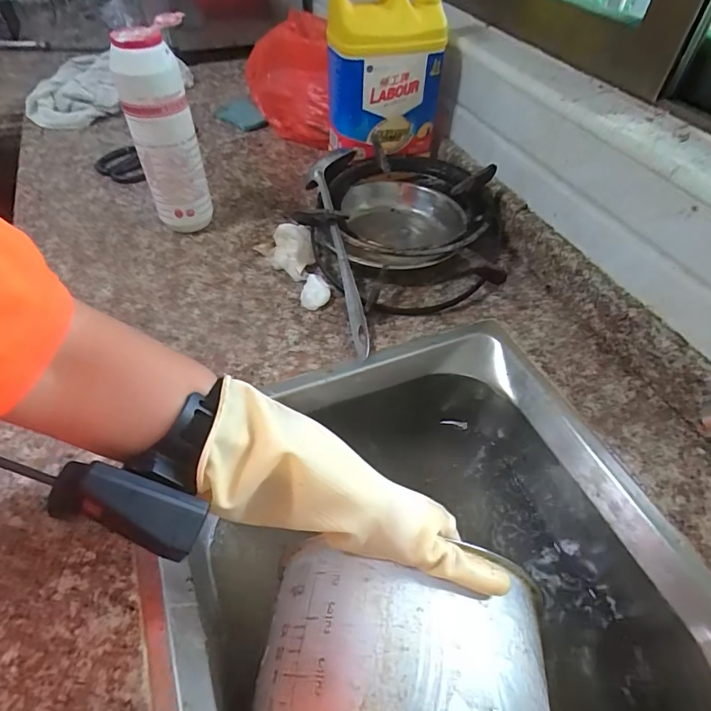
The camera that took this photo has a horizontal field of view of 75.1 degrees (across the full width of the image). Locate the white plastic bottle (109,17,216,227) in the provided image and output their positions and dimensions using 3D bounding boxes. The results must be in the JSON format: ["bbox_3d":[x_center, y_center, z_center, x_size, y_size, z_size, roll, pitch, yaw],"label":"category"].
[{"bbox_3d":[-0.226,-0.264,0.561,0.069,0.225,0.083,-6,50,-7],"label":"white plastic bottle"}]

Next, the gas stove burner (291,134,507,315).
[{"bbox_3d":[0.062,-0.169,0.579,0.229,0.083,0.261,9,49,6],"label":"gas stove burner"}]

